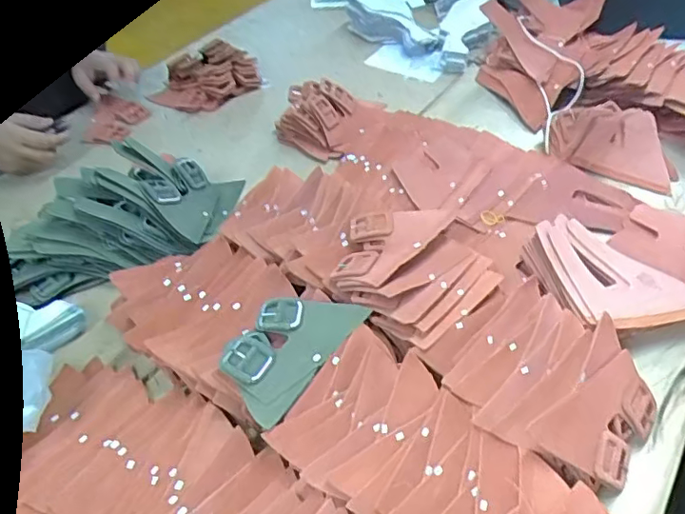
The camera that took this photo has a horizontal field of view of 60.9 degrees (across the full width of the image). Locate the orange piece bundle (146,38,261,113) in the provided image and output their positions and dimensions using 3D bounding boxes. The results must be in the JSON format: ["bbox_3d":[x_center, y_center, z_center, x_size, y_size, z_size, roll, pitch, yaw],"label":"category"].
[{"bbox_3d":[-0.242,-0.318,1.038,0.194,0.081,0.098,-18,50,-17],"label":"orange piece bundle"}]

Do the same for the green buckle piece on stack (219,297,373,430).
[{"bbox_3d":[-0.060,0.090,0.614,0.094,0.018,0.160,27,54,25],"label":"green buckle piece on stack"}]

